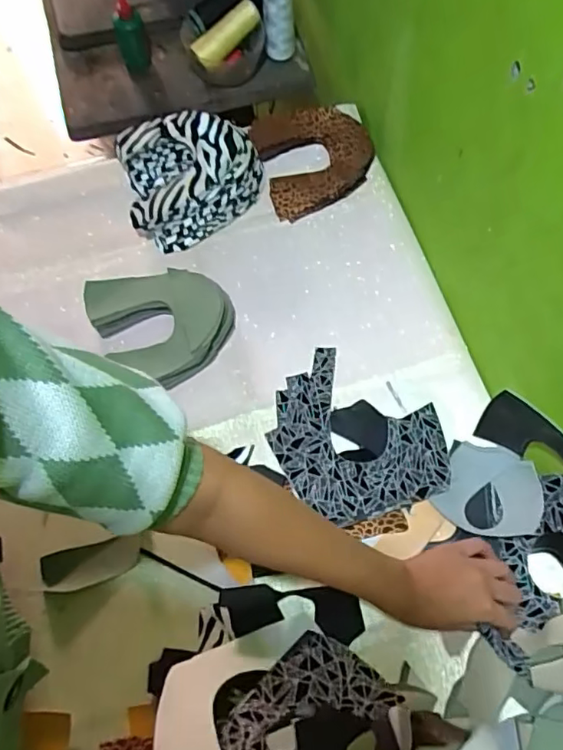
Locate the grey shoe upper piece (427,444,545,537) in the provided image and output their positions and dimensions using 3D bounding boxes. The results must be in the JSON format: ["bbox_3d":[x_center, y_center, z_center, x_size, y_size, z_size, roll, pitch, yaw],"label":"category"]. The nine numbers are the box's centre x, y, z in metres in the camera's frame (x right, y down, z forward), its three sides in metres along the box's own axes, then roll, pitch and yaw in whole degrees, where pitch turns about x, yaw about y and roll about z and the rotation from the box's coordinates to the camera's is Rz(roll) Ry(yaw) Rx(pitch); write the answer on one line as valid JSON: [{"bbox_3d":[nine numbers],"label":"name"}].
[{"bbox_3d":[0.228,0.127,0.610,0.105,0.014,0.095,12,70,20],"label":"grey shoe upper piece"}]

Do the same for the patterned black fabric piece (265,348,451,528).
[{"bbox_3d":[0.082,0.080,0.634,0.205,0.016,0.168,31,66,16],"label":"patterned black fabric piece"}]

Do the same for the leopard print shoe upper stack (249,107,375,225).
[{"bbox_3d":[0.048,-0.307,0.788,0.154,0.053,0.163,-16,68,-6],"label":"leopard print shoe upper stack"}]

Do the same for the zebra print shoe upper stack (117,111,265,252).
[{"bbox_3d":[-0.120,-0.269,0.753,0.181,0.083,0.167,-11,68,-4],"label":"zebra print shoe upper stack"}]

